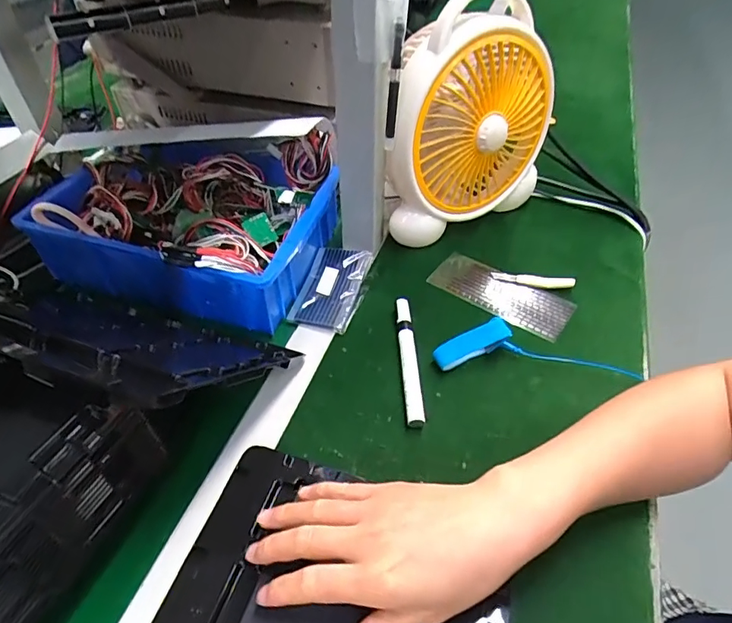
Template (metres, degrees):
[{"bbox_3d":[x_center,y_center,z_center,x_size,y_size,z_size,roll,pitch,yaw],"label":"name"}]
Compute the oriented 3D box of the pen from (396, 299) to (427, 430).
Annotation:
[{"bbox_3d":[0.040,0.041,0.461,0.015,0.016,0.142,-1,47,-2],"label":"pen"}]

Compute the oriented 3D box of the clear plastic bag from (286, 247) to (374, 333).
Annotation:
[{"bbox_3d":[-0.038,-0.028,0.523,0.064,0.021,0.107,13,48,10],"label":"clear plastic bag"}]

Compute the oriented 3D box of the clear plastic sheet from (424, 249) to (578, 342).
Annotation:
[{"bbox_3d":[0.148,-0.021,0.536,0.152,0.009,0.067,30,53,24],"label":"clear plastic sheet"}]

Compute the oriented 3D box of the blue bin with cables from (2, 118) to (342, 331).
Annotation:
[{"bbox_3d":[-0.191,-0.110,0.533,0.287,0.112,0.203,16,49,13],"label":"blue bin with cables"}]

